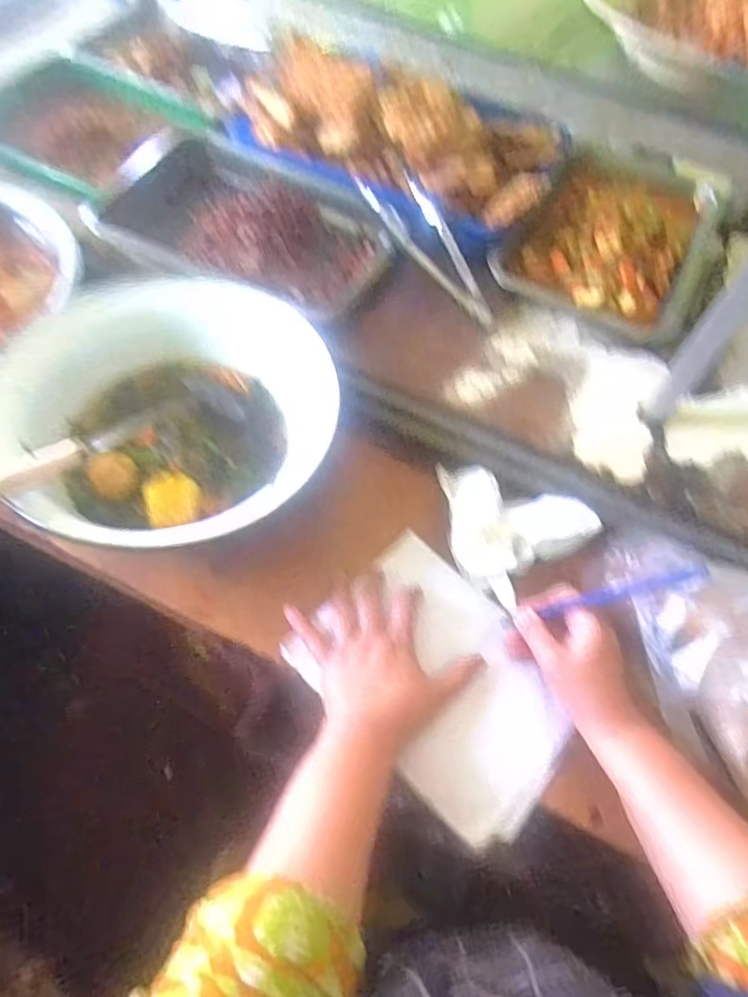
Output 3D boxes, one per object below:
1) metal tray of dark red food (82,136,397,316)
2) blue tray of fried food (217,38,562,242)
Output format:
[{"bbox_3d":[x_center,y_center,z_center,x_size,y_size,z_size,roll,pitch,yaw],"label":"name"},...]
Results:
[{"bbox_3d":[-0.133,-0.296,0.690,0.304,0.047,0.206,18,60,7],"label":"metal tray of dark red food"},{"bbox_3d":[0.021,-0.409,0.725,0.360,0.082,0.170,27,61,12],"label":"blue tray of fried food"}]

